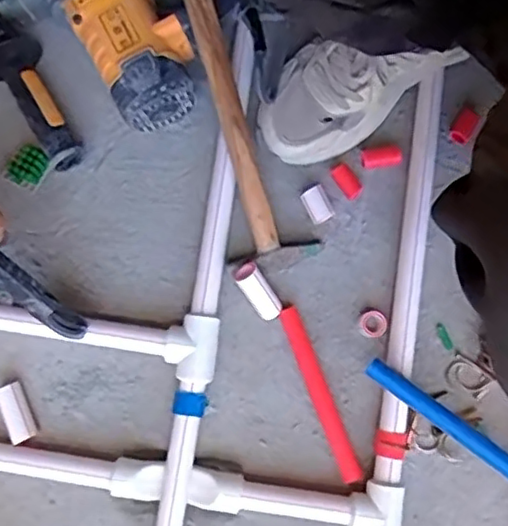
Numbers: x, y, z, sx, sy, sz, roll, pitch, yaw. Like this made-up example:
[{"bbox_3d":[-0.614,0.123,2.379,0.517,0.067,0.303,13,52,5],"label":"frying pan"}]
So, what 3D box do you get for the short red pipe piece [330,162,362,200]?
[{"bbox_3d":[0.098,-0.088,0.671,0.021,0.022,0.039,-36,83,-7],"label":"short red pipe piece"}]

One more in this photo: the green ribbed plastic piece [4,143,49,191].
[{"bbox_3d":[-0.247,-0.105,0.684,0.040,0.029,0.044,32,81,4],"label":"green ribbed plastic piece"}]

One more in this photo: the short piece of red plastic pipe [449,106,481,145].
[{"bbox_3d":[0.228,-0.149,0.683,0.023,0.022,0.036,31,81,4],"label":"short piece of red plastic pipe"}]

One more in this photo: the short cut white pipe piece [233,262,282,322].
[{"bbox_3d":[0.004,0.030,0.641,0.026,0.030,0.062,-35,107,-7],"label":"short cut white pipe piece"}]

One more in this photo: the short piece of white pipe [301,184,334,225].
[{"bbox_3d":[0.067,-0.062,0.668,0.025,0.024,0.036,-32,82,-6],"label":"short piece of white pipe"}]

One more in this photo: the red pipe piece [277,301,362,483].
[{"bbox_3d":[0.067,0.133,0.643,0.020,0.017,0.182,-21,81,-5],"label":"red pipe piece"}]

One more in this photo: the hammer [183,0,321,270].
[{"bbox_3d":[-0.019,-0.145,0.643,0.082,0.034,0.309,-18,97,-4],"label":"hammer"}]

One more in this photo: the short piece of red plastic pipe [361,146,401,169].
[{"bbox_3d":[0.137,-0.115,0.674,0.040,0.016,0.024,-6,80,-2],"label":"short piece of red plastic pipe"}]

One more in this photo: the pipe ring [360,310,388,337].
[{"bbox_3d":[0.123,0.063,0.648,0.027,0.016,0.027,0,80,-1],"label":"pipe ring"}]

